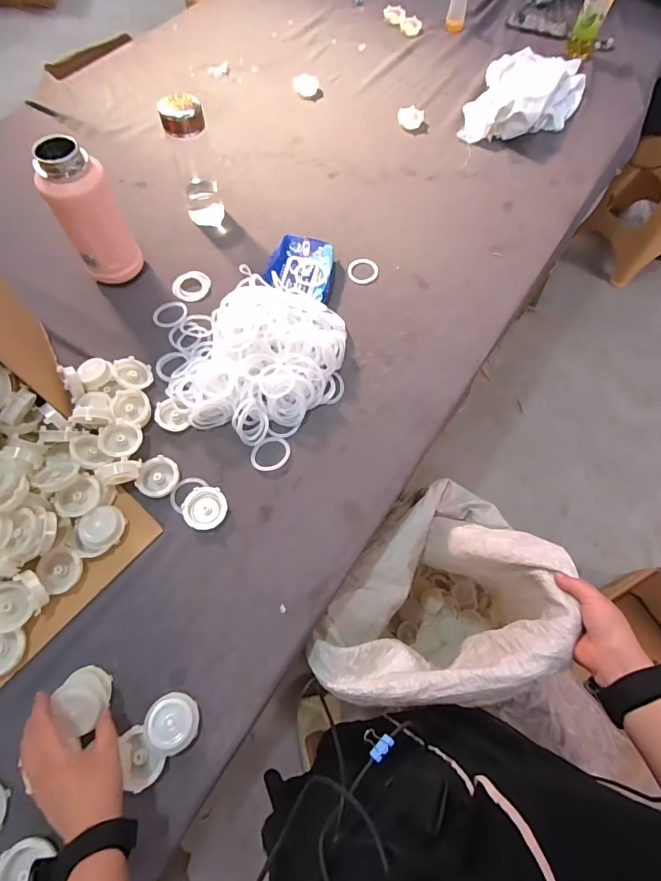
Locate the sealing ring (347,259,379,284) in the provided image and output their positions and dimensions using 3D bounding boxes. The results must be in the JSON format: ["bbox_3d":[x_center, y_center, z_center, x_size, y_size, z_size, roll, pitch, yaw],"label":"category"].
[{"bbox_3d":[0.062,-0.321,0.812,0.056,0.005,0.063,17,66,5],"label":"sealing ring"}]

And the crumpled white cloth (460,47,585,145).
[{"bbox_3d":[0.487,-0.861,1.043,0.238,0.068,0.465,26,67,9],"label":"crumpled white cloth"}]

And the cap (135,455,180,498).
[{"bbox_3d":[-0.248,0.054,0.621,0.054,0.020,0.057,1,66,-2],"label":"cap"}]

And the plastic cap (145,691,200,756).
[{"bbox_3d":[-0.180,0.323,0.492,0.055,0.020,0.058,1,66,-2],"label":"plastic cap"}]

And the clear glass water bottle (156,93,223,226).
[{"bbox_3d":[-0.246,-0.495,0.778,0.070,0.201,0.071,-15,67,-9],"label":"clear glass water bottle"}]

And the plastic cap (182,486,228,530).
[{"bbox_3d":[-0.174,0.094,0.598,0.057,0.016,0.057,1,66,-2],"label":"plastic cap"}]

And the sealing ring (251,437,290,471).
[{"bbox_3d":[-0.090,0.020,0.647,0.058,0.004,0.053,1,66,-2],"label":"sealing ring"}]

